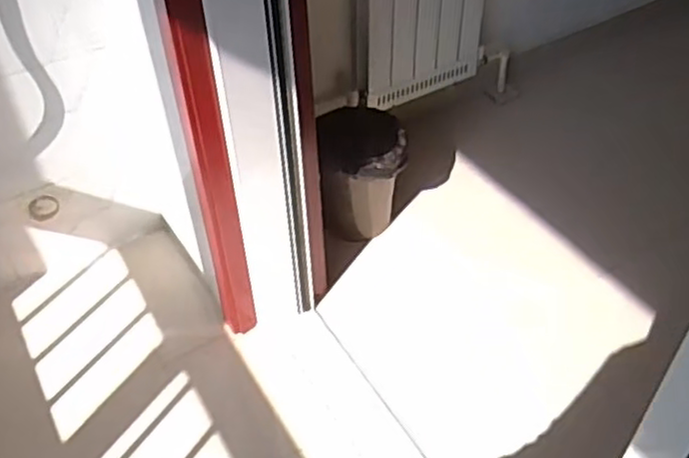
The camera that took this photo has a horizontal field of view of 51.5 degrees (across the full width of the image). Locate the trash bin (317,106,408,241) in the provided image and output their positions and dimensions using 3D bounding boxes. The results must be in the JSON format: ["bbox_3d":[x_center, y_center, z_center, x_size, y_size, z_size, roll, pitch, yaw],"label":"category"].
[{"bbox_3d":[0.048,-0.134,1.854,0.210,0.277,0.217,-6,44,-5],"label":"trash bin"}]

